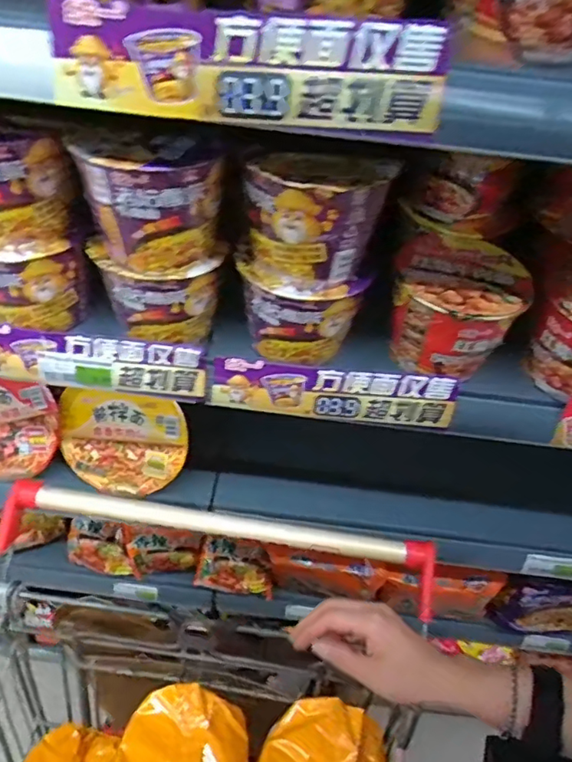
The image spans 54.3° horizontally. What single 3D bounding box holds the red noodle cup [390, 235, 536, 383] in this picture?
[{"bbox_3d":[0.168,-0.074,0.567,0.120,0.092,0.128,15,48,8],"label":"red noodle cup"}]

